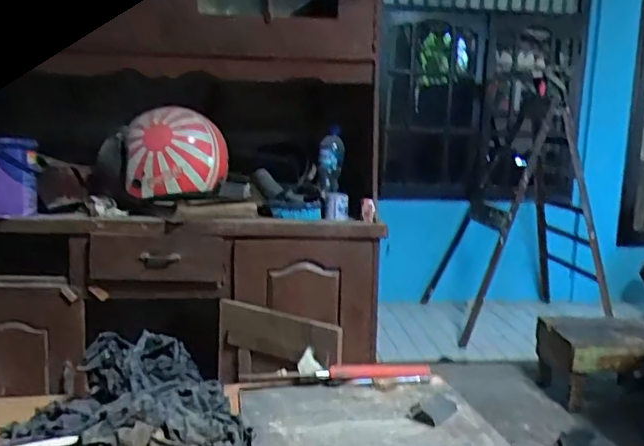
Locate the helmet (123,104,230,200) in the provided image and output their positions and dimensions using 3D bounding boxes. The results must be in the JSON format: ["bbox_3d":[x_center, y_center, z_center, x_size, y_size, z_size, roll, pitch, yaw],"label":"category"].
[{"bbox_3d":[-0.336,-0.167,1.353,0.226,0.193,0.182,1,9,-11],"label":"helmet"}]

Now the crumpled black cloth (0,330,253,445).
[{"bbox_3d":[-0.176,0.165,0.501,0.163,0.070,0.210,-3,10,-33],"label":"crumpled black cloth"}]

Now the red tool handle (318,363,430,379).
[{"bbox_3d":[0.063,0.172,0.680,0.140,0.015,0.016,0,9,-15],"label":"red tool handle"}]

